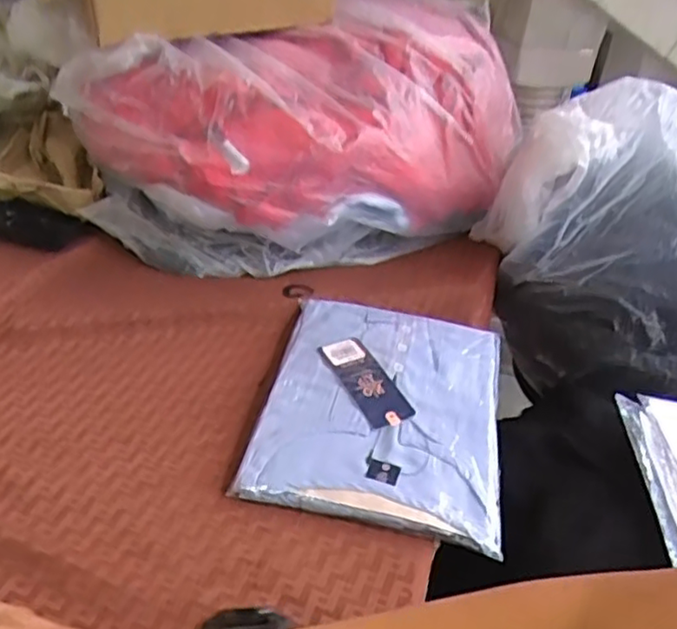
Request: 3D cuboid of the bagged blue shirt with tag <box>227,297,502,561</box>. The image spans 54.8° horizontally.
[{"bbox_3d":[0.043,0.083,0.612,0.211,0.030,0.252,10,36,7],"label":"bagged blue shirt with tag"}]

